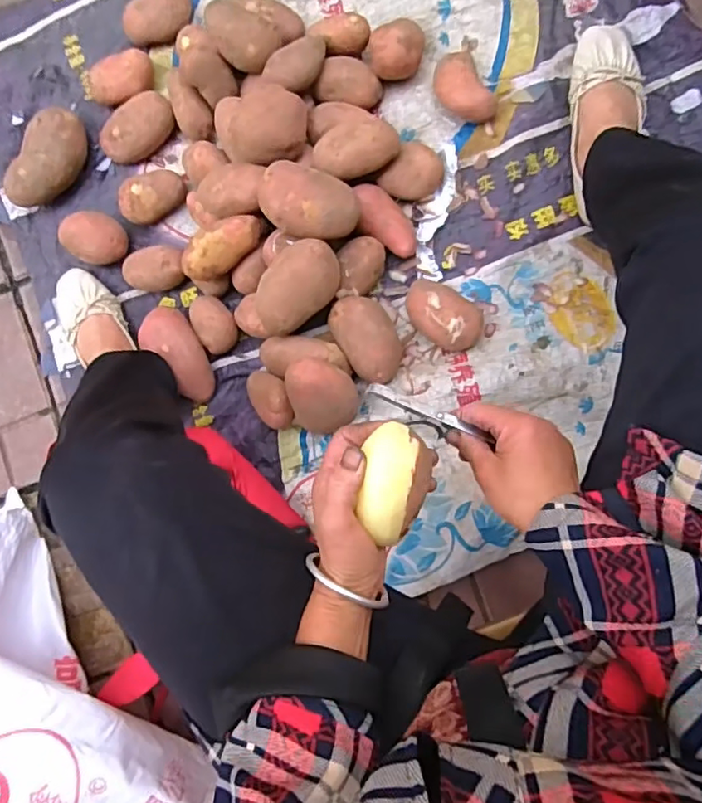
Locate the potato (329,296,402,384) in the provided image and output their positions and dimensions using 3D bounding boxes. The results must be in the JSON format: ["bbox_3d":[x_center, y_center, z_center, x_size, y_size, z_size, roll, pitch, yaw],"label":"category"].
[{"bbox_3d":[0.023,-0.083,0.763,0.072,0.064,0.121,-31,89,7],"label":"potato"}]

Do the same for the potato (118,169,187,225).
[{"bbox_3d":[-0.279,-0.290,0.817,0.094,0.049,0.058,-31,86,7],"label":"potato"}]

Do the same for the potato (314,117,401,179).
[{"bbox_3d":[0.008,-0.319,0.742,0.109,0.052,0.066,-12,91,7],"label":"potato"}]

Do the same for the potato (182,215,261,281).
[{"bbox_3d":[-0.167,-0.201,0.760,0.116,0.052,0.055,-38,88,7],"label":"potato"}]

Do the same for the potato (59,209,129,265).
[{"bbox_3d":[-0.364,-0.232,0.828,0.085,0.061,0.074,29,94,7],"label":"potato"}]

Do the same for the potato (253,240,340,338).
[{"bbox_3d":[-0.067,-0.142,0.735,0.079,0.069,0.128,34,96,4],"label":"potato"}]

